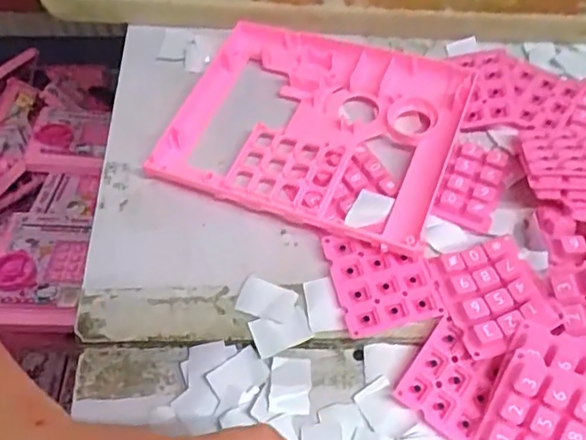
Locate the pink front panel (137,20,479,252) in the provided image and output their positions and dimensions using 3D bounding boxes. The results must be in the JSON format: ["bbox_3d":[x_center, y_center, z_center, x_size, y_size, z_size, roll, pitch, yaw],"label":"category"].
[{"bbox_3d":[0.013,-0.059,0.361,0.159,0.018,0.133,20,63,12],"label":"pink front panel"}]

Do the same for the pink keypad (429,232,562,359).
[{"bbox_3d":[0.101,0.037,0.303,0.047,0.017,0.055,-14,62,-7],"label":"pink keypad"}]

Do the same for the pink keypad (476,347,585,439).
[{"bbox_3d":[0.121,0.092,0.272,0.058,0.009,0.048,24,93,10],"label":"pink keypad"}]

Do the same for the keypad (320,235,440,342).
[{"bbox_3d":[0.046,0.030,0.316,0.048,0.006,0.055,-13,61,-6],"label":"keypad"}]

